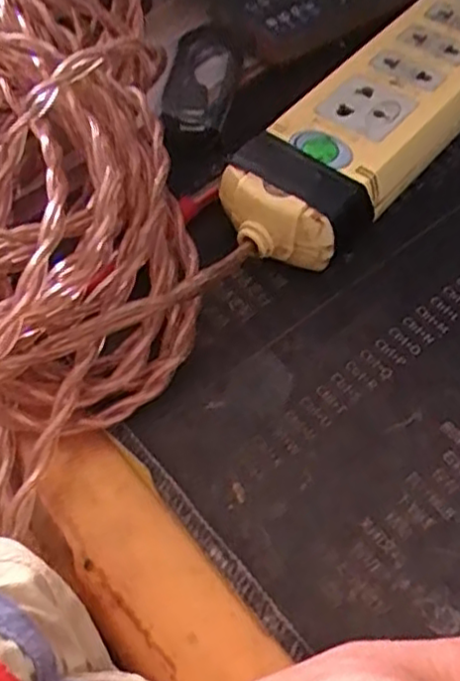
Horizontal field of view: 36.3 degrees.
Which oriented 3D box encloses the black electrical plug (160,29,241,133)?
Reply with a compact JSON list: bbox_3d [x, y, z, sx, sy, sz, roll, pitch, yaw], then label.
[{"bbox_3d":[-0.012,-0.133,0.352,0.032,0.010,0.071,6,57,5],"label":"black electrical plug"}]

